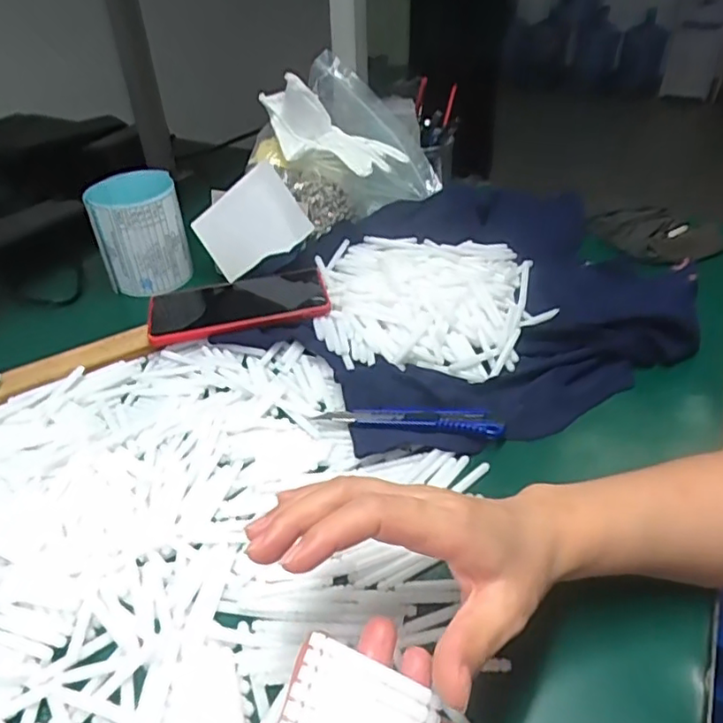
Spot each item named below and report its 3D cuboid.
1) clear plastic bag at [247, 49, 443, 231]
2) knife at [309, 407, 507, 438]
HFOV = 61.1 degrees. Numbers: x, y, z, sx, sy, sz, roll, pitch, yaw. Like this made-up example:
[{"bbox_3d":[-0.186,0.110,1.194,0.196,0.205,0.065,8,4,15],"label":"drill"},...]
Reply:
[{"bbox_3d":[-0.025,-0.227,0.672,0.155,0.139,0.186,-25,44,-29],"label":"clear plastic bag"},{"bbox_3d":[0.036,0.043,0.460,0.135,0.011,0.025,3,39,6],"label":"knife"}]

